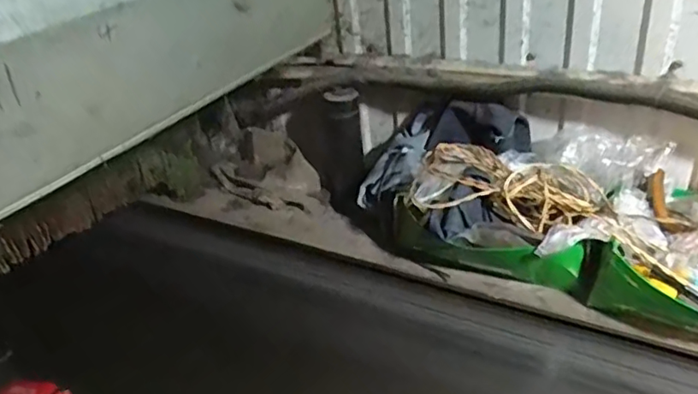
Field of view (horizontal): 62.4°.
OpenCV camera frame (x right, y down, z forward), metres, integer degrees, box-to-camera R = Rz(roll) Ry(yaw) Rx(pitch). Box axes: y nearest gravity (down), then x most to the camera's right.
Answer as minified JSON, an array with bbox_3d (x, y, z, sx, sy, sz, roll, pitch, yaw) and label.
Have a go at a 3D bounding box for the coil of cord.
[{"bbox_3d":[0.240,-0.006,0.875,0.283,0.071,0.154,9,36,24],"label":"coil of cord"}]

